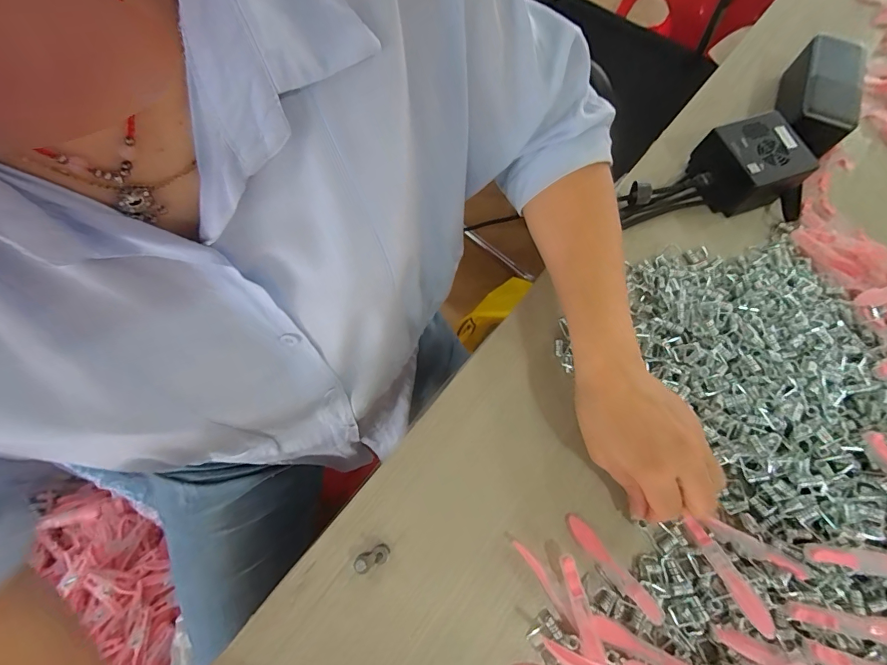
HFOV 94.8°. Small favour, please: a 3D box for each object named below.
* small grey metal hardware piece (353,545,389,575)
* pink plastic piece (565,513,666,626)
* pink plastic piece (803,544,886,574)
[{"bbox_3d":[-0.049,0.156,0.282,0.023,0.016,0.012,-22,73,-11],"label":"small grey metal hardware piece"},{"bbox_3d":[0.119,0.165,0.288,0.015,0.006,0.080,-36,61,-13],"label":"pink plastic piece"},{"bbox_3d":[0.281,0.149,0.264,0.075,0.009,0.013,2,70,13],"label":"pink plastic piece"}]

